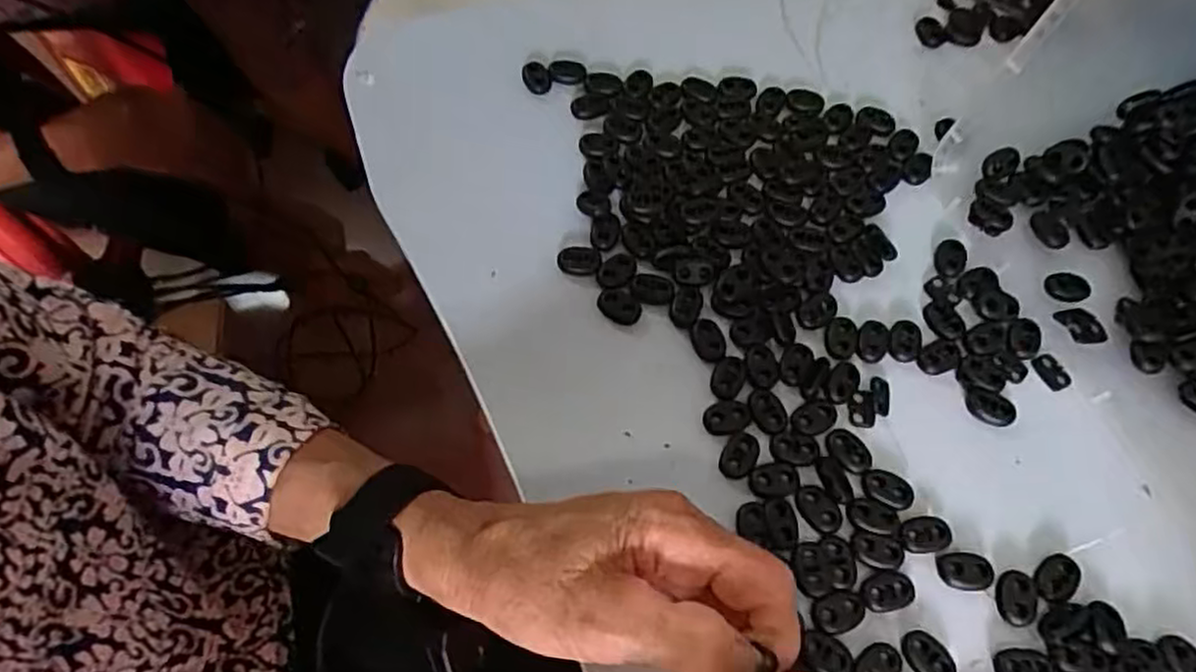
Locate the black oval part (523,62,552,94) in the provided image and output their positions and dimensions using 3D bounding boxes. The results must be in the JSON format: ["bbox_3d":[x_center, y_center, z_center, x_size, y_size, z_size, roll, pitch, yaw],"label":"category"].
[{"bbox_3d":[-0.034,-0.144,0.401,0.015,0.007,0.020,-7,63,-4],"label":"black oval part"}]

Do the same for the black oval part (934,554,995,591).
[{"bbox_3d":[0.153,0.098,0.298,0.022,0.004,0.015,1,62,1],"label":"black oval part"}]

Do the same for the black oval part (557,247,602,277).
[{"bbox_3d":[-0.009,-0.038,0.361,0.021,0.005,0.016,3,62,2],"label":"black oval part"}]

